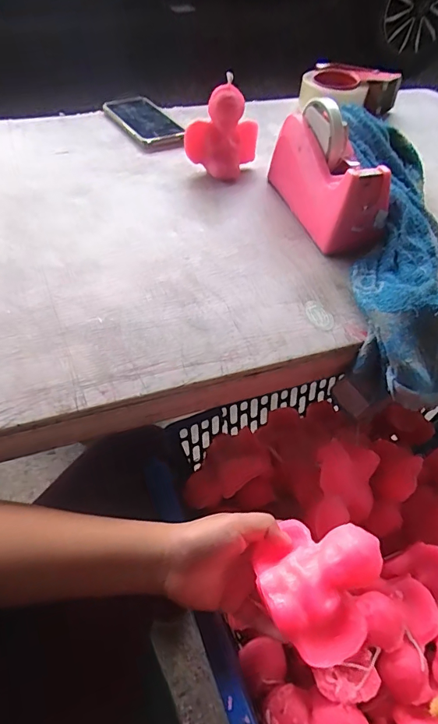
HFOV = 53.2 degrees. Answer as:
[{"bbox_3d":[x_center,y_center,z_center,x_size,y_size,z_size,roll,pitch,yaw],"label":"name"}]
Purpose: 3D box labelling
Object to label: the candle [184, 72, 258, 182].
[{"bbox_3d":[0.003,-0.315,0.601,0.099,0.101,0.065,6,51,0],"label":"candle"}]

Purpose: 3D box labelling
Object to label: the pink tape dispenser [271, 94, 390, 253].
[{"bbox_3d":[0.128,-0.229,0.532,0.072,0.097,0.184,-16,54,-16],"label":"pink tape dispenser"}]

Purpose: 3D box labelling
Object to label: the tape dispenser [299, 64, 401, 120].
[{"bbox_3d":[0.240,-0.501,0.804,0.168,0.054,0.092,17,52,9],"label":"tape dispenser"}]

